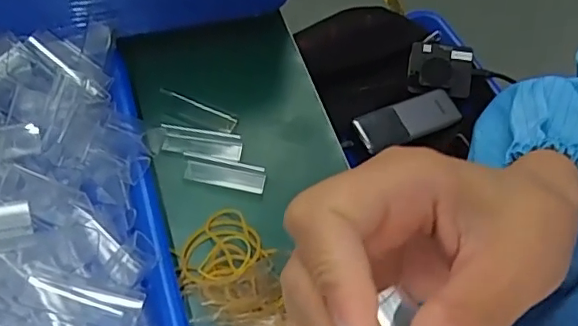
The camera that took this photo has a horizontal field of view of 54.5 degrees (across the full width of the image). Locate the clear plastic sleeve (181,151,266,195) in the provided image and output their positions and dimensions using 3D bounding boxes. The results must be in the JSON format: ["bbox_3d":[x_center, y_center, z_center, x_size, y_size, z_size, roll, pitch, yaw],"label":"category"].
[{"bbox_3d":[-0.042,0.006,0.363,0.053,0.012,0.016,15,60,6],"label":"clear plastic sleeve"}]

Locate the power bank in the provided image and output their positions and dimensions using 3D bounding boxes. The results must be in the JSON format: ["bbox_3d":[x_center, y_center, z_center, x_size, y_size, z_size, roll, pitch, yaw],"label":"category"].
[{"bbox_3d":[0.140,-0.052,0.662,0.124,0.018,0.048,-20,63,-14],"label":"power bank"}]

